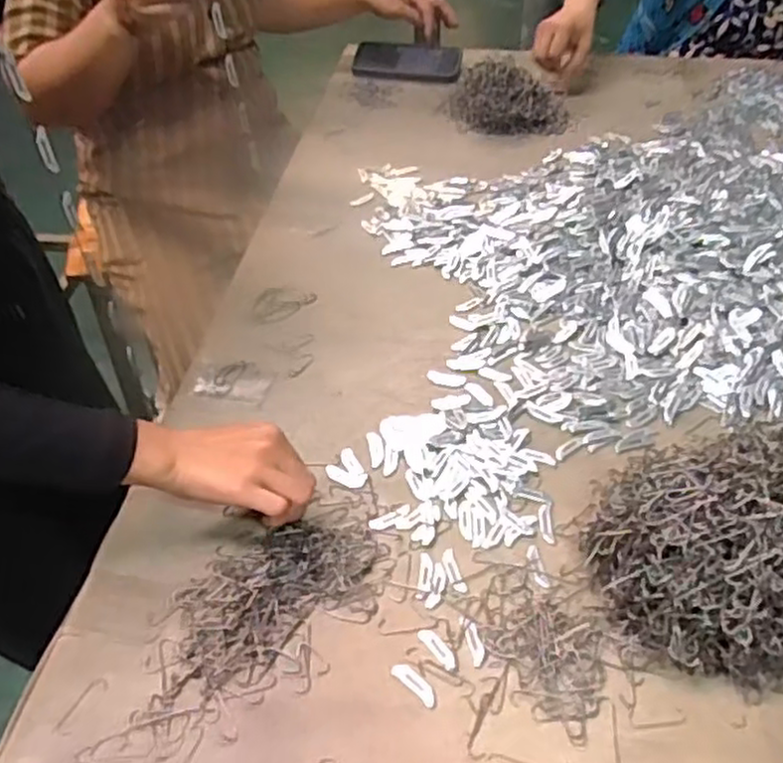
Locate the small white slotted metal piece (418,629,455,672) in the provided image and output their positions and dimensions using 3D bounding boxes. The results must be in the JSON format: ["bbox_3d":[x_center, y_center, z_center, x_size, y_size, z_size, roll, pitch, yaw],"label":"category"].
[{"bbox_3d":[0.033,0.188,0.513,0.012,0.004,0.035,-32,53,-25],"label":"small white slotted metal piece"}]

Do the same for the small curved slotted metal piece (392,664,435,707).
[{"bbox_3d":[0.016,0.204,0.494,0.036,0.004,0.011,34,56,30],"label":"small curved slotted metal piece"}]

